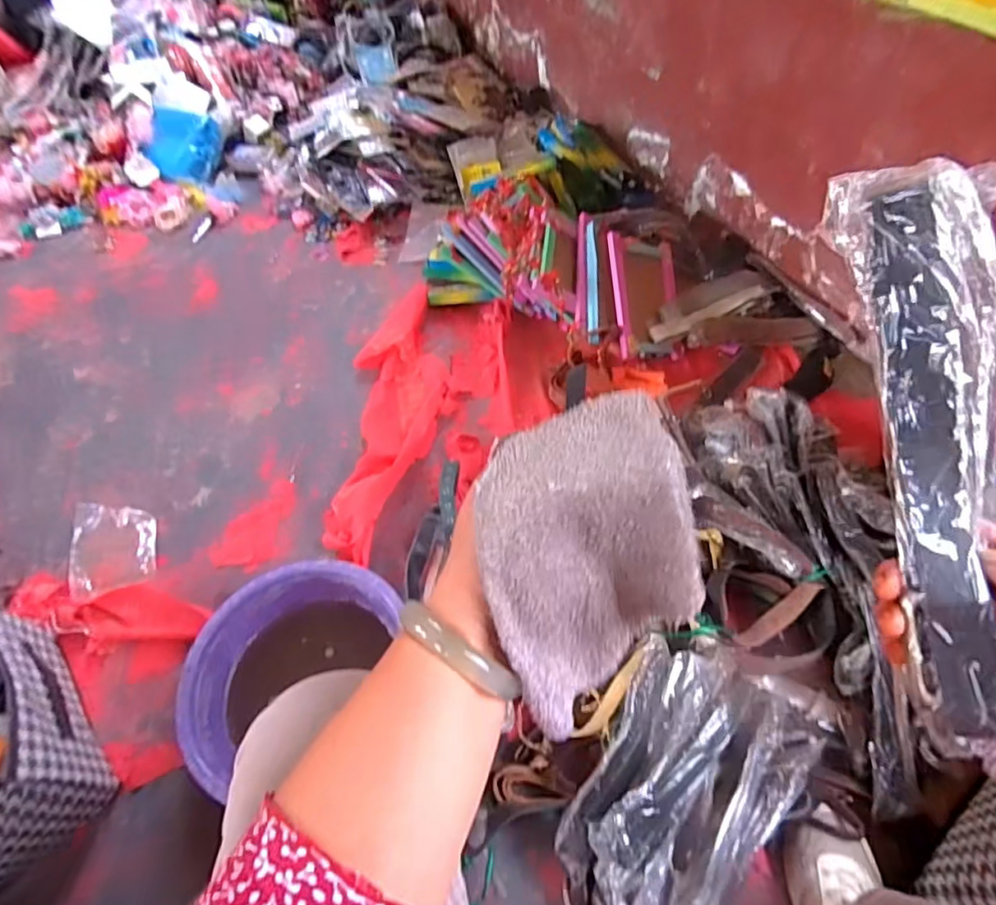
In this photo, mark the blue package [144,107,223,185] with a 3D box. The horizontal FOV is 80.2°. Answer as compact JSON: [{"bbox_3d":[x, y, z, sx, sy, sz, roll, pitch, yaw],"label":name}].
[{"bbox_3d":[-0.803,-0.780,1.511,0.167,0.033,0.212,5,73,-23],"label":"blue package"}]

